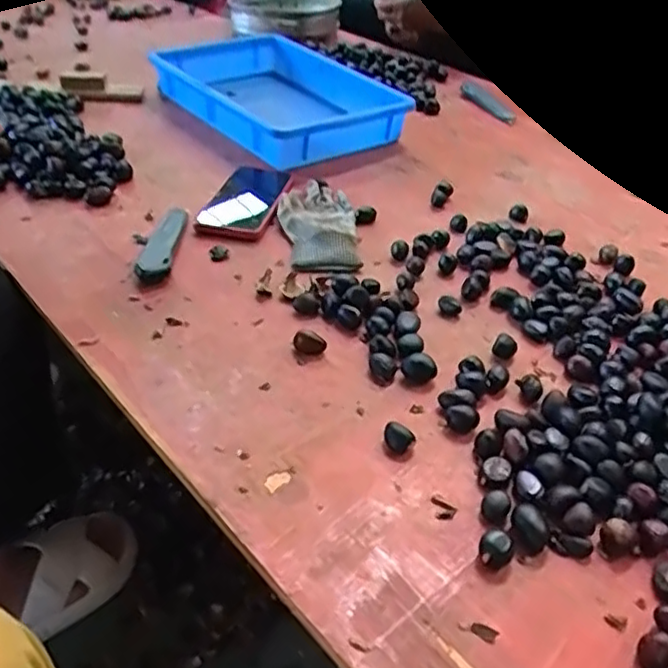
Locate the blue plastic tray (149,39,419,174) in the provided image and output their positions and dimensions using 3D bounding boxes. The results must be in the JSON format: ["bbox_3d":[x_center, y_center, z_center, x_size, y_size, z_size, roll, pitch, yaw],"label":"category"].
[{"bbox_3d":[-0.089,-0.375,1.011,0.264,0.067,0.383,-23,46,-30],"label":"blue plastic tray"}]

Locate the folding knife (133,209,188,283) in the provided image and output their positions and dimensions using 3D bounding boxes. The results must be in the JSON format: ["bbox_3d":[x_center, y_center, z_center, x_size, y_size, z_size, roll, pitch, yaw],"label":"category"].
[{"bbox_3d":[-0.180,-0.102,0.703,0.030,0.021,0.142,5,38,0],"label":"folding knife"}]

